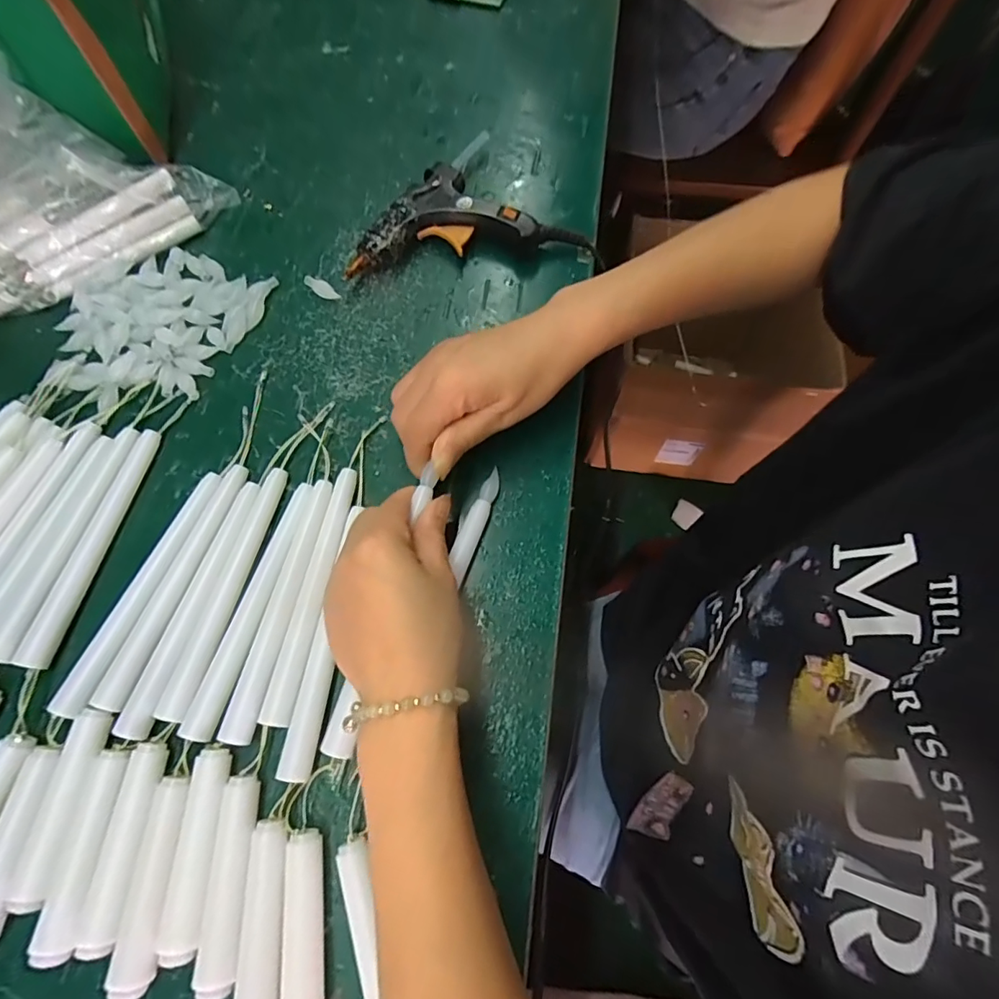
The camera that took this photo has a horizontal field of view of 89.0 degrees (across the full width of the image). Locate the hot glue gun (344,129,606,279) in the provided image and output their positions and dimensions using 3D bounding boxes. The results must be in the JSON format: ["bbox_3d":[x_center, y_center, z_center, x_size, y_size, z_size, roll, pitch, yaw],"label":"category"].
[{"bbox_3d":[-0.025,-0.230,0.390,0.183,0.026,0.125,-8,71,-3],"label":"hot glue gun"}]

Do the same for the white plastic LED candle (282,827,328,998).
[{"bbox_3d":[-0.093,0.210,0.242,0.017,0.016,0.089,-8,71,-3],"label":"white plastic LED candle"}]

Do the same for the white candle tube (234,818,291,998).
[{"bbox_3d":[-0.113,0.205,0.243,0.019,0.014,0.089,-4,71,-2],"label":"white candle tube"}]

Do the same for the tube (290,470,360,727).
[{"bbox_3d":[-0.109,0.051,0.297,0.017,0.010,0.147,9,71,2],"label":"tube"}]

